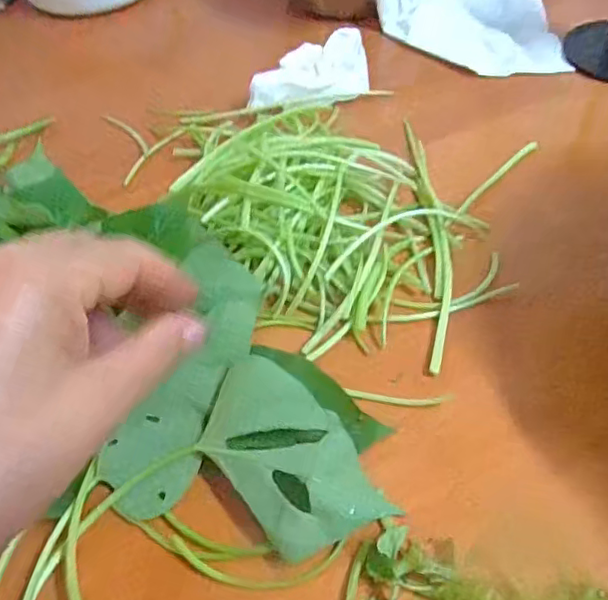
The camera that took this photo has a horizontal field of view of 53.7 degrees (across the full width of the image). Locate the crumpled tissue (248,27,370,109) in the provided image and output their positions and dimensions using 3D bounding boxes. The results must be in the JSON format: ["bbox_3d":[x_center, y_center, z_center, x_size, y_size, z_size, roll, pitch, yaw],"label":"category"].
[{"bbox_3d":[0.004,-0.177,0.463,0.097,0.030,0.050,-12,51,-6],"label":"crumpled tissue"}]

